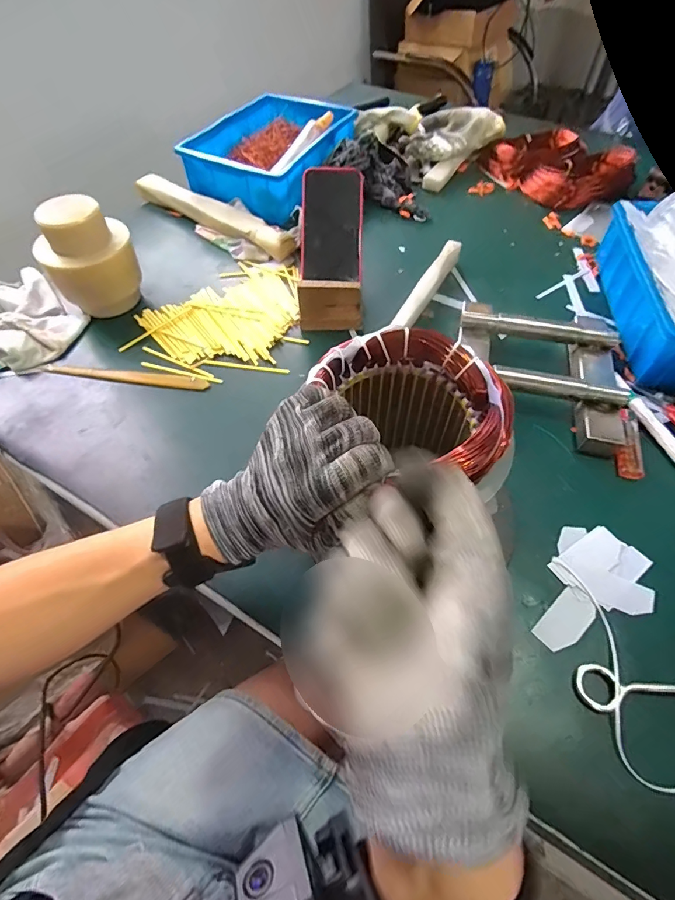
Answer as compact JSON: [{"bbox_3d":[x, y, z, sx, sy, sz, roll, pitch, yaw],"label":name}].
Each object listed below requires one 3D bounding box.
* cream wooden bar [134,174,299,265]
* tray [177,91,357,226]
[{"bbox_3d":[-0.202,-0.378,0.714,0.323,0.042,0.045,30,61,21],"label":"cream wooden bar"},{"bbox_3d":[-0.107,-0.511,0.772,0.210,0.084,0.281,25,59,18],"label":"tray"}]

